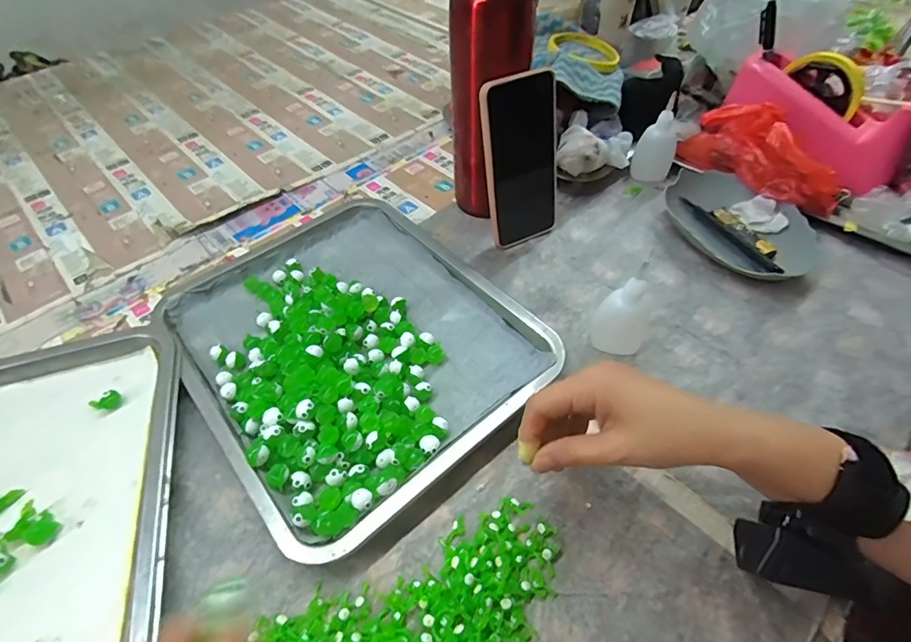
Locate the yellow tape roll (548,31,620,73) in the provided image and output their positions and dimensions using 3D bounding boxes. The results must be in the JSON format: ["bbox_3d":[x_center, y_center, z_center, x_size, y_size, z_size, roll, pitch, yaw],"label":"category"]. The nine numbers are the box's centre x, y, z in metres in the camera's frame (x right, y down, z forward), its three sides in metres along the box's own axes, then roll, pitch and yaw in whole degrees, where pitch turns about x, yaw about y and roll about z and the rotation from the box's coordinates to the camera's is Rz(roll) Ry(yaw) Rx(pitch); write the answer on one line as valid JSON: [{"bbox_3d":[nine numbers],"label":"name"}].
[{"bbox_3d":[0.166,-0.352,0.617,0.087,0.017,0.101,2,51,3],"label":"yellow tape roll"}]

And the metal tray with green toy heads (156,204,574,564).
[{"bbox_3d":[-0.103,0.004,0.429,0.259,0.034,0.343,-35,58,-25],"label":"metal tray with green toy heads"}]

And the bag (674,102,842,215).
[{"bbox_3d":[0.331,-0.181,0.512,0.040,0.069,0.166,-30,56,-21],"label":"bag"}]

